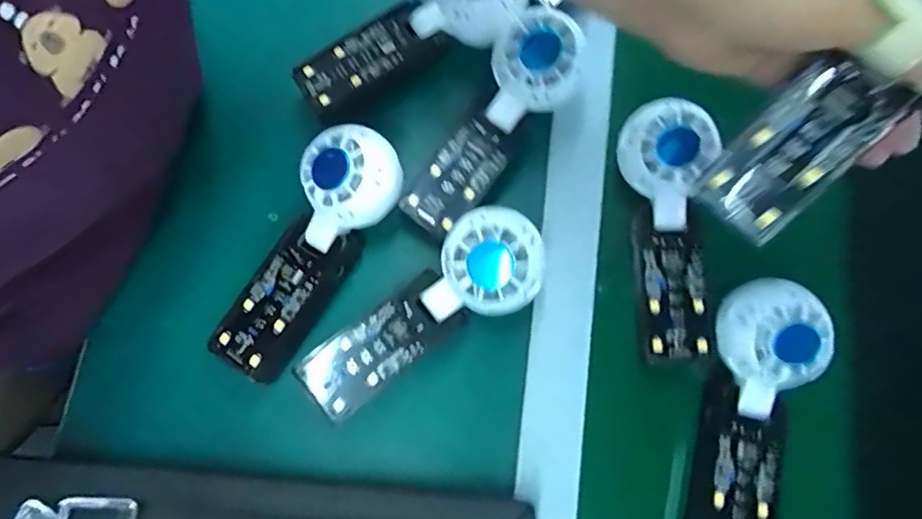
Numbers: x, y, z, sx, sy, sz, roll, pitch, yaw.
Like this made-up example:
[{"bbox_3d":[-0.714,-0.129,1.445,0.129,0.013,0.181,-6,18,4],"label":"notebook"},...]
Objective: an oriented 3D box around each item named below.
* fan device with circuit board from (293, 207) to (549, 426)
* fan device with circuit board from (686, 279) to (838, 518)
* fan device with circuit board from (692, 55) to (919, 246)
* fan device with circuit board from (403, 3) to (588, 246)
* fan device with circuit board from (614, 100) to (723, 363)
[{"bbox_3d":[-0.022,0.033,0.339,0.164,0.029,0.057,-37,79,6],"label":"fan device with circuit board"},{"bbox_3d":[0.174,0.096,0.331,0.055,0.032,0.163,13,91,4],"label":"fan device with circuit board"},{"bbox_3d":[0.171,-0.078,0.225,0.058,0.028,0.159,44,122,10],"label":"fan device with circuit board"},{"bbox_3d":[0.015,-0.086,0.367,0.060,0.053,0.149,39,80,9],"label":"fan device with circuit board"},{"bbox_3d":[0.136,-0.018,0.359,0.054,0.034,0.161,-1,89,0],"label":"fan device with circuit board"}]

